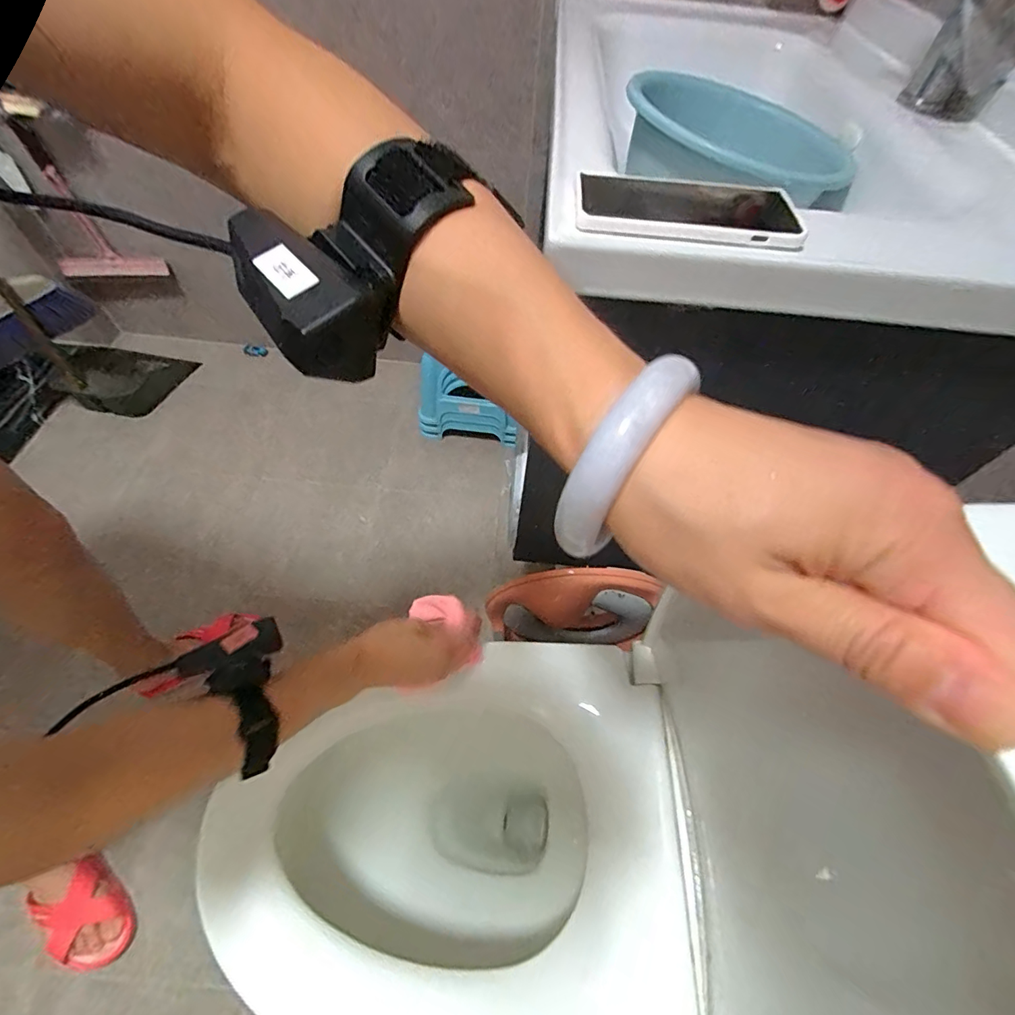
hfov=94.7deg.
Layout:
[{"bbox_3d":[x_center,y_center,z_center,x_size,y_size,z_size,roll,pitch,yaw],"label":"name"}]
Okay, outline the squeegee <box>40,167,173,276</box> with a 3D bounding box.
[{"bbox_3d":[-0.972,-0.649,1.088,0.237,0.219,0.051,0,56,-3],"label":"squeegee"}]

